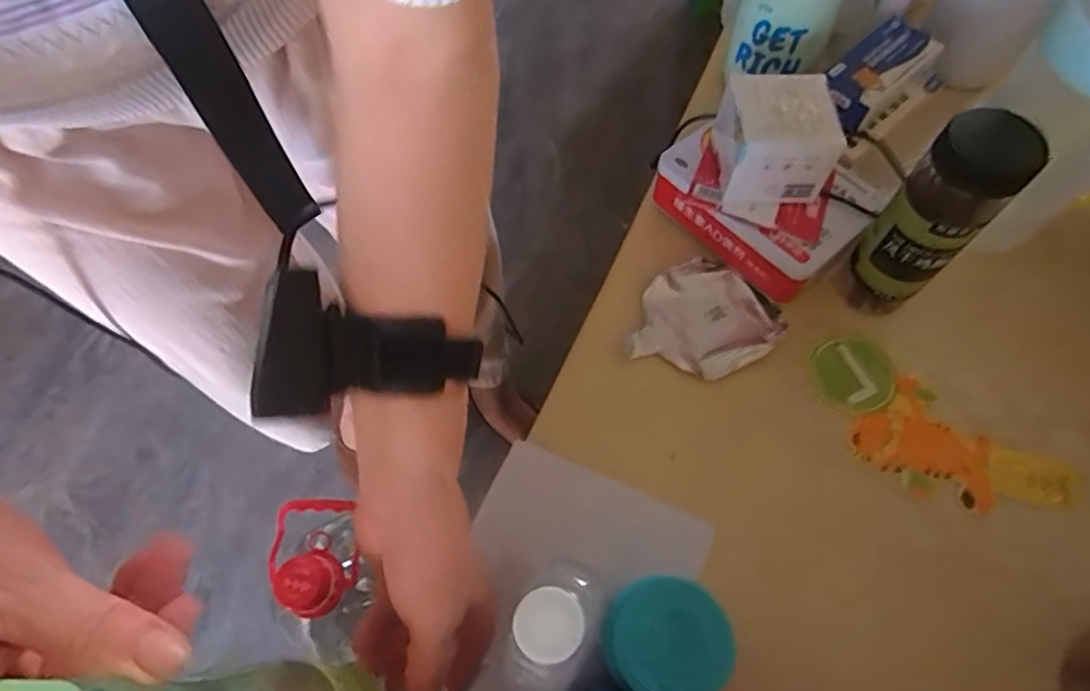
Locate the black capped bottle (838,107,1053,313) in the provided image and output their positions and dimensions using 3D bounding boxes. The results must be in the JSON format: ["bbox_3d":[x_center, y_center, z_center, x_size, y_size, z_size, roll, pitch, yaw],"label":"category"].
[{"bbox_3d":[0.249,-0.079,0.396,0.060,0.151,0.051,-42,69,-16],"label":"black capped bottle"}]

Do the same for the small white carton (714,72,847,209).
[{"bbox_3d":[0.160,-0.145,0.423,0.064,0.062,0.065,-2,64,2],"label":"small white carton"}]

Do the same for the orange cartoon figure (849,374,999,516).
[{"bbox_3d":[0.260,0.063,0.410,0.091,0.016,0.066,27,68,15],"label":"orange cartoon figure"}]

